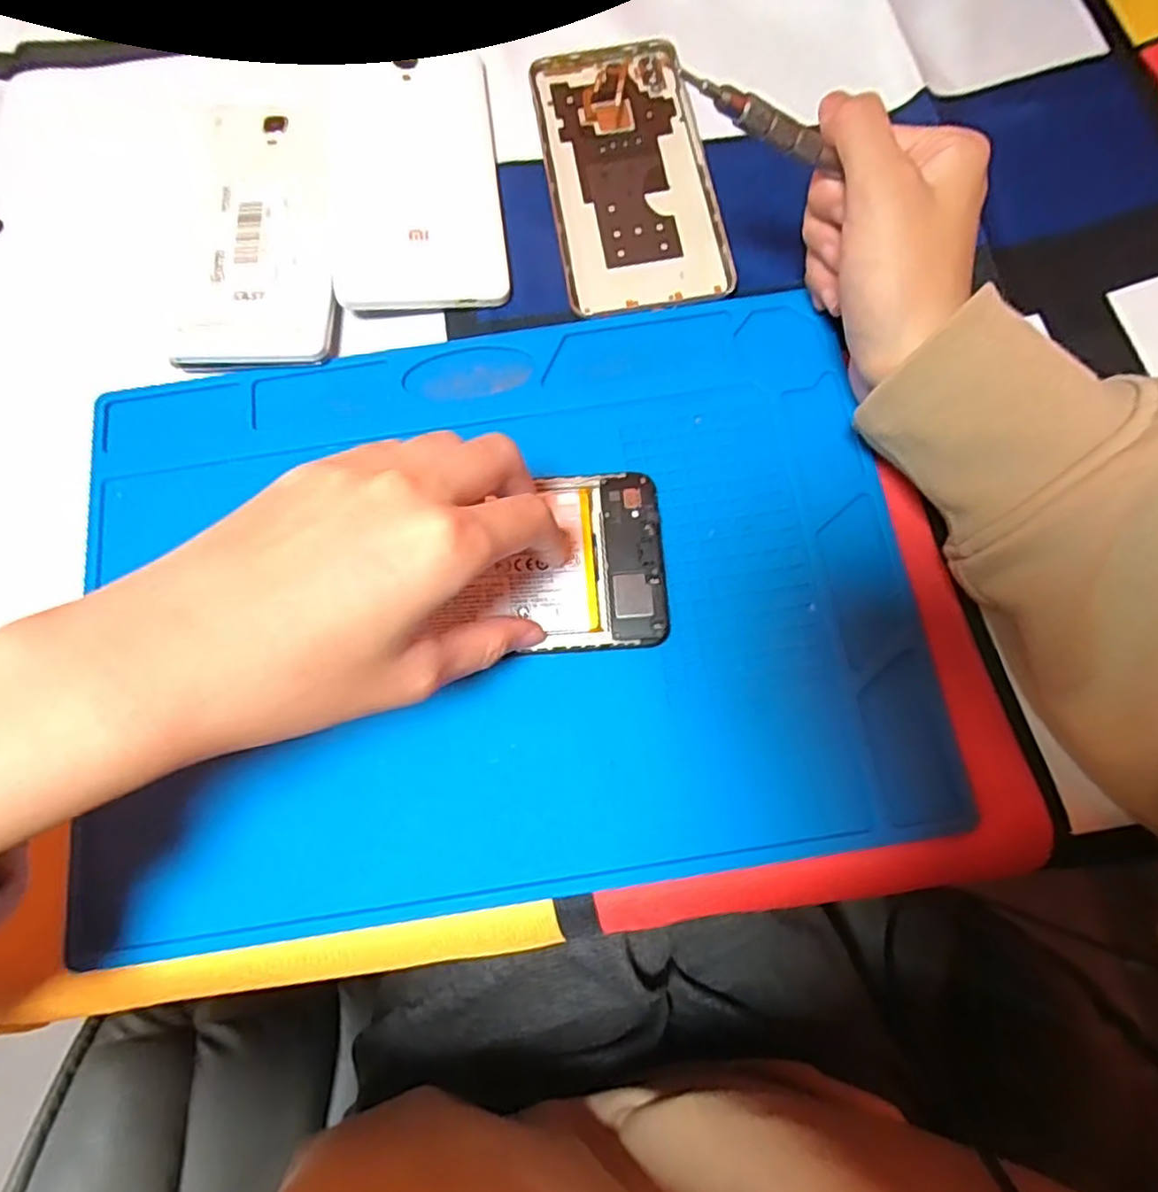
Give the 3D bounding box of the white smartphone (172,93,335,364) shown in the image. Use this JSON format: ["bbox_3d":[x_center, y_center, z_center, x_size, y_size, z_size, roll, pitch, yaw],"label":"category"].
[{"bbox_3d":[-0.146,-0.167,0.302,0.069,0.010,0.140,-5,75,0],"label":"white smartphone"}]

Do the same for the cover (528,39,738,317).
[{"bbox_3d":[0.023,-0.202,0.314,0.075,0.005,0.153,-9,75,-1],"label":"cover"}]

